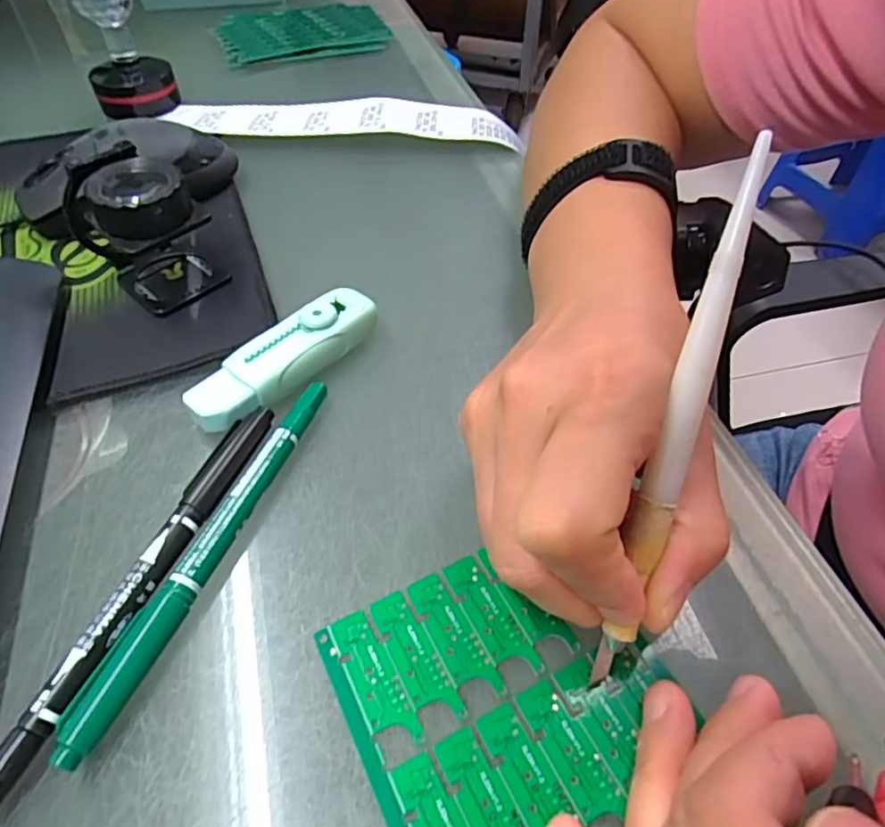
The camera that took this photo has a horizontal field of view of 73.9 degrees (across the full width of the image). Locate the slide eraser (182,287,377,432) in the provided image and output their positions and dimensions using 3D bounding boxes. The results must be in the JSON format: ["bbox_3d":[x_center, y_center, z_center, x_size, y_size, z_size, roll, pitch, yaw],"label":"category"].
[{"bbox_3d":[-0.064,-0.023,0.242,0.026,0.019,0.085,37,59,27],"label":"slide eraser"}]

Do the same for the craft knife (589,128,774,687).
[{"bbox_3d":[0.062,0.004,0.152,0.009,0.143,0.004,16,6,13],"label":"craft knife"}]

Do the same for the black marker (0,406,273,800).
[{"bbox_3d":[-0.093,0.052,0.184,0.012,0.011,0.138,15,51,12],"label":"black marker"}]

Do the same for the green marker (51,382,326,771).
[{"bbox_3d":[-0.073,0.040,0.193,0.012,0.013,0.138,17,52,13],"label":"green marker"}]

